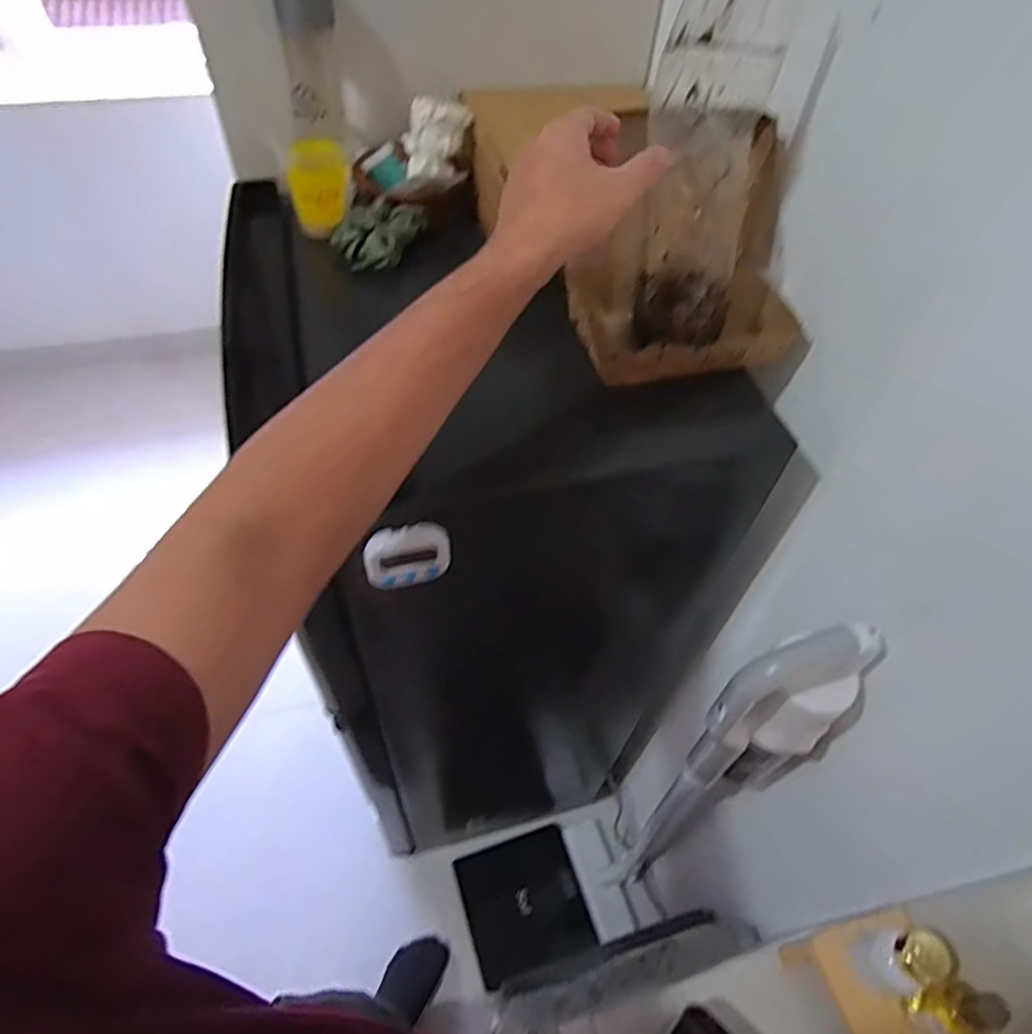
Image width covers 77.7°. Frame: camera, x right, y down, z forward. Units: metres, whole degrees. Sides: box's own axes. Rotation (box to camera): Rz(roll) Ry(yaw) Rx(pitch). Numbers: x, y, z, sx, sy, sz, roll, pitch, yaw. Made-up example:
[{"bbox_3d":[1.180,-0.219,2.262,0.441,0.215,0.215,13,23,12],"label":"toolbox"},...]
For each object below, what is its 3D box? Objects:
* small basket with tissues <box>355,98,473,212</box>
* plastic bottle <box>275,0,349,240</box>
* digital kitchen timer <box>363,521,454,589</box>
[{"bbox_3d":[-0.116,-0.423,0.728,0.093,0.089,0.112,36,58,21],"label":"small basket with tissues"},{"bbox_3d":[-0.213,-0.431,0.688,0.055,0.232,0.071,1,22,-3],"label":"plastic bottle"},{"bbox_3d":[-0.090,0.032,0.538,0.072,0.053,0.022,-9,54,-10],"label":"digital kitchen timer"}]

